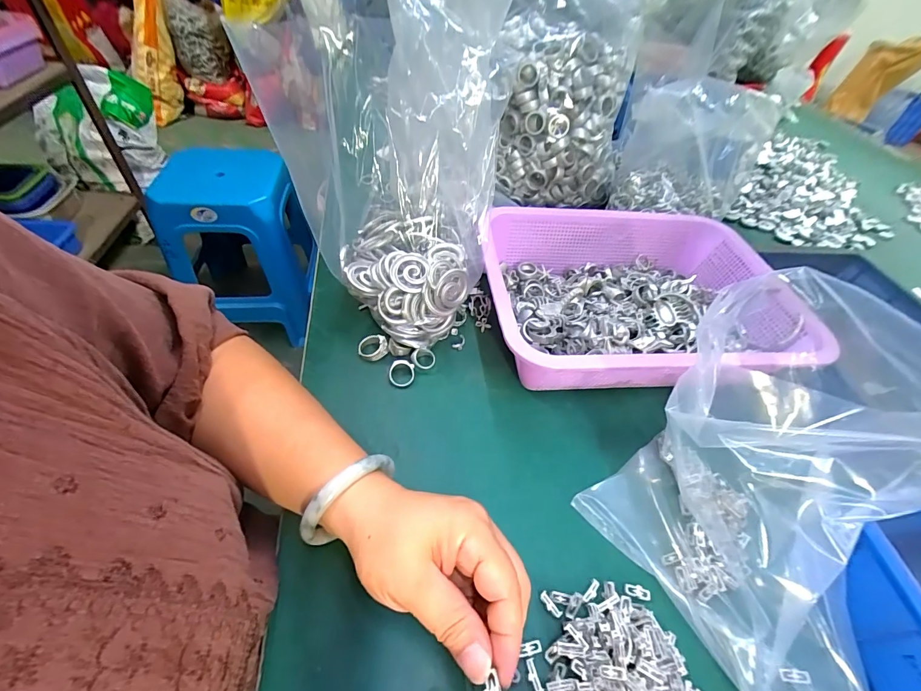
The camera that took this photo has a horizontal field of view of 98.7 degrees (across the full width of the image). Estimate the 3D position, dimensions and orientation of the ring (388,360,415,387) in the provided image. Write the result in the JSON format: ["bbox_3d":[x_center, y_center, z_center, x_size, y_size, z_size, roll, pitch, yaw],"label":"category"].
[{"bbox_3d":[-0.055,0.026,0.368,0.023,0.005,0.025,6,64,-12],"label":"ring"}]

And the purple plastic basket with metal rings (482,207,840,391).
[{"bbox_3d":[0.172,-0.044,0.408,0.298,0.083,0.219,-1,50,-7],"label":"purple plastic basket with metal rings"}]

